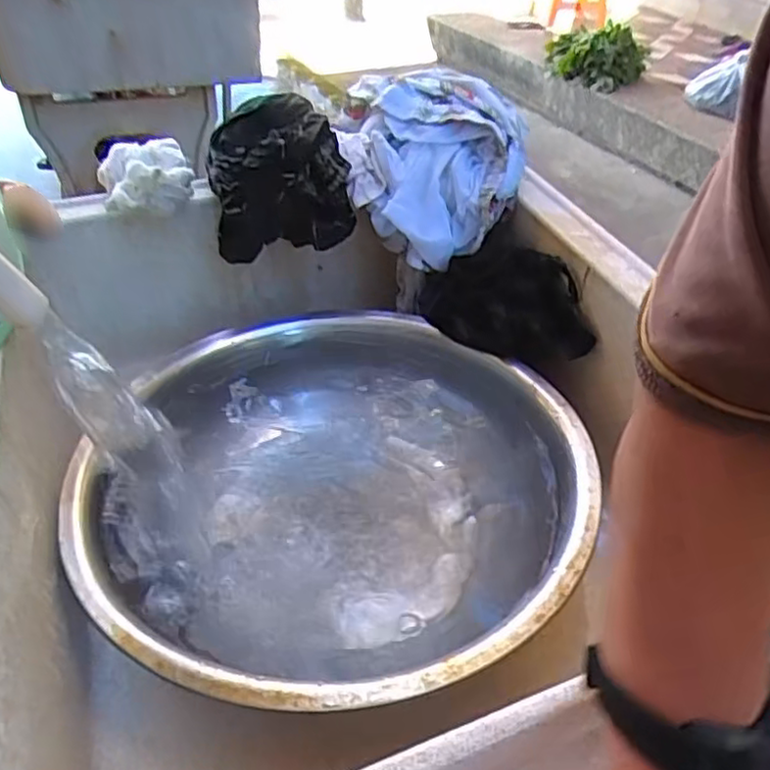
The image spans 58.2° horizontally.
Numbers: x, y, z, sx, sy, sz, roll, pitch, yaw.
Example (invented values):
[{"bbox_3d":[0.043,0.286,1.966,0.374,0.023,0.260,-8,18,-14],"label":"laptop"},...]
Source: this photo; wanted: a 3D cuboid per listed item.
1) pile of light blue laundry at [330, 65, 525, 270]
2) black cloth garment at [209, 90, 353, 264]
[{"bbox_3d":[0.046,-0.236,0.723,0.186,0.138,0.174,-3,42,-8],"label":"pile of light blue laundry"},{"bbox_3d":[-0.102,-0.208,0.680,0.134,0.111,0.125,-3,42,-8],"label":"black cloth garment"}]

